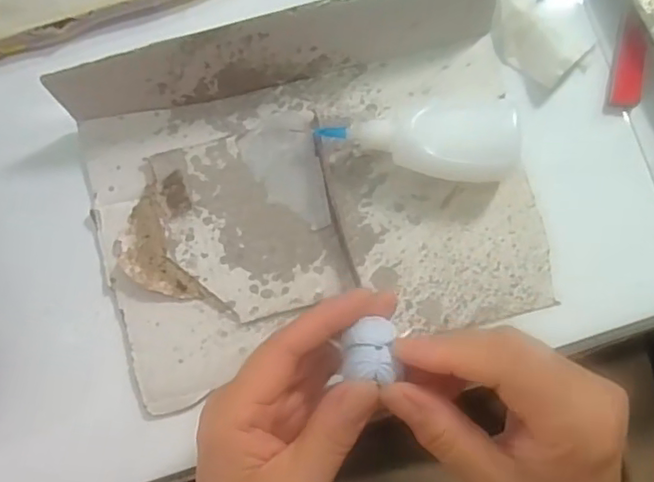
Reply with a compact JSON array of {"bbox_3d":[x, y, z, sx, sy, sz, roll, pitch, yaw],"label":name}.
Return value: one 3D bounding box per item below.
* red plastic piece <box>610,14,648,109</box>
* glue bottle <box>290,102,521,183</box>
[{"bbox_3d":[0.169,-0.100,0.332,0.014,0.008,0.049,3,98,1],"label":"red plastic piece"},{"bbox_3d":[0.047,-0.052,0.315,0.103,0.030,0.040,3,85,1],"label":"glue bottle"}]

